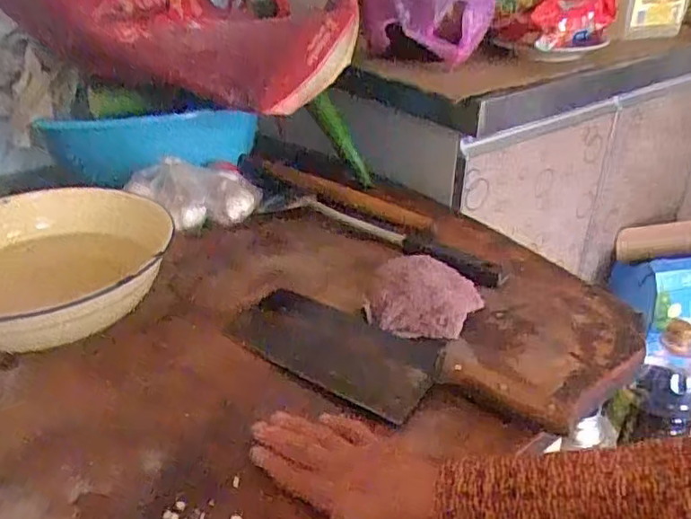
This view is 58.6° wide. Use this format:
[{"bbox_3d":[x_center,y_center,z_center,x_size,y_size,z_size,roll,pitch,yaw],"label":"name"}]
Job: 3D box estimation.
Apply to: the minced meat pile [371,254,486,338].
[{"bbox_3d":[0.083,0.034,0.625,0.108,0.017,0.111,6,35,4],"label":"minced meat pile"}]

